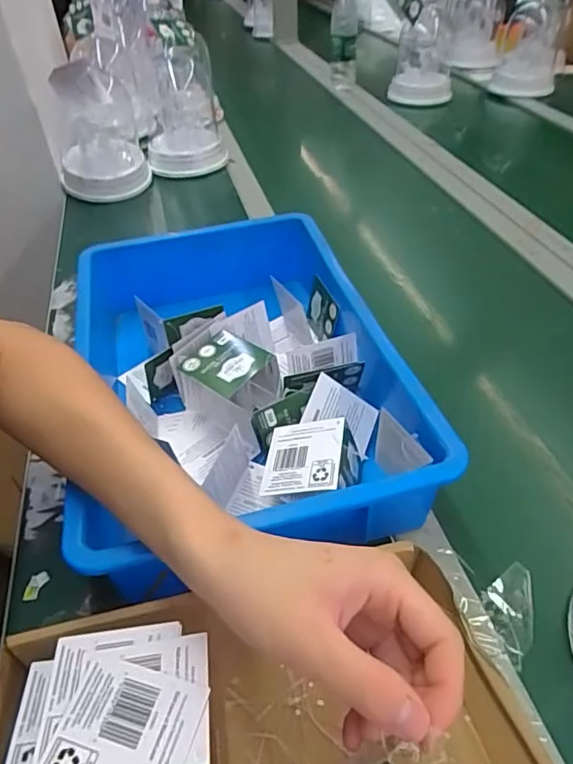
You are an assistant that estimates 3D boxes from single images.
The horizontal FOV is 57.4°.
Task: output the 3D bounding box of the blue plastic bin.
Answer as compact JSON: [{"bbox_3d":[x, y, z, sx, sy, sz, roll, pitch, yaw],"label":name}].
[{"bbox_3d":[-0.056,-0.011,0.508,0.278,0.094,0.414,-12,44,-9],"label":"blue plastic bin"}]

